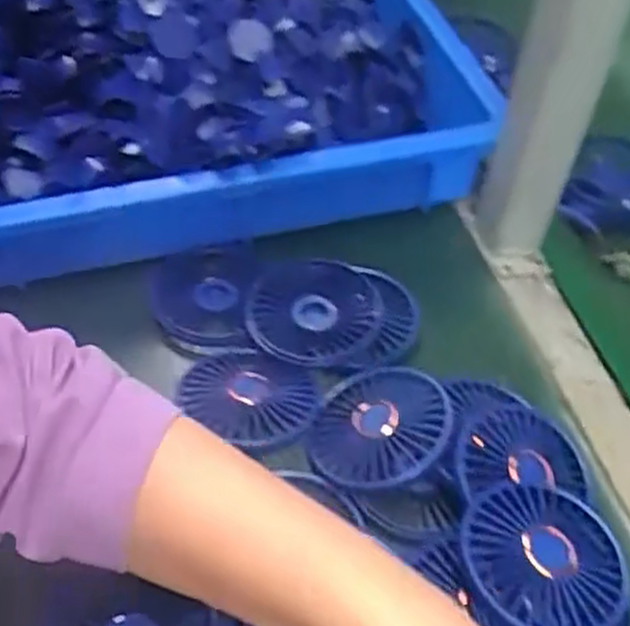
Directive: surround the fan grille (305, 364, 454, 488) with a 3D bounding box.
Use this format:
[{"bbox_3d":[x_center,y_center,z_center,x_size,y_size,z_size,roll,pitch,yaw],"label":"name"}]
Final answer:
[{"bbox_3d":[0.040,0.066,0.482,0.080,0.018,0.084,4,51,26],"label":"fan grille"}]

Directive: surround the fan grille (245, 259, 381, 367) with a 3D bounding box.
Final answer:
[{"bbox_3d":[-0.001,-0.001,0.544,0.089,0.012,0.088,3,50,-3],"label":"fan grille"}]

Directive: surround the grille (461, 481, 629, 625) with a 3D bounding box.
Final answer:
[{"bbox_3d":[0.120,0.125,0.413,0.086,0.010,0.083,6,51,-7],"label":"grille"}]

